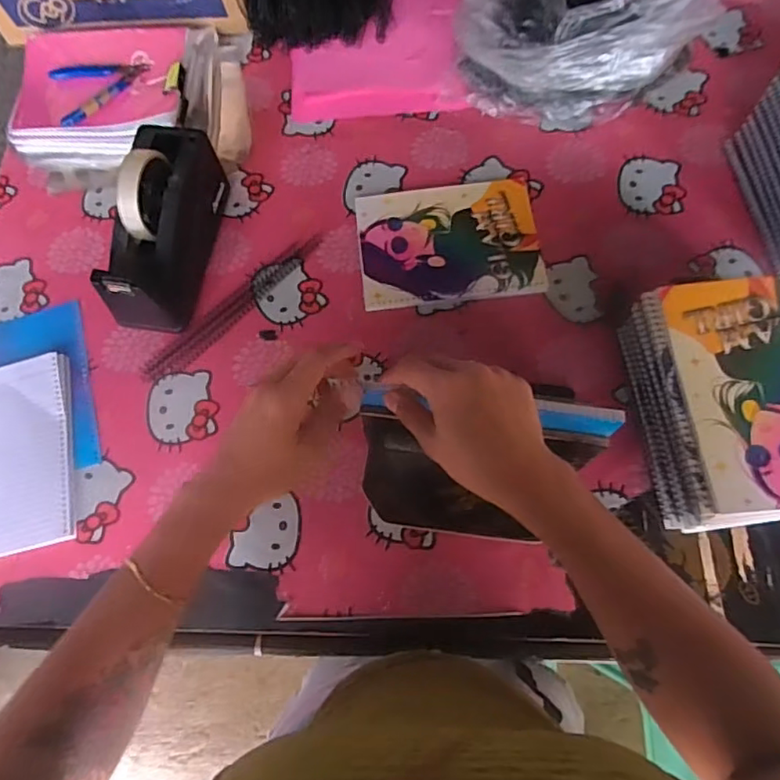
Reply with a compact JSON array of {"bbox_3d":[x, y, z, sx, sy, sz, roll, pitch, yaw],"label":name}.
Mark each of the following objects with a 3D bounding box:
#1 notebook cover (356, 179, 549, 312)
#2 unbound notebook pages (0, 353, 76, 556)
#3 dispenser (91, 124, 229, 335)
[{"bbox_3d":[0.065,-0.165,0.647,0.195,0.010,0.146,-6,70,0],"label":"notebook cover"},{"bbox_3d":[-0.391,0.068,0.577,0.148,0.019,0.190,-13,70,-3],"label":"unbound notebook pages"},{"bbox_3d":[-0.239,-0.171,0.606,0.071,0.118,0.209,7,71,4],"label":"dispenser"}]

